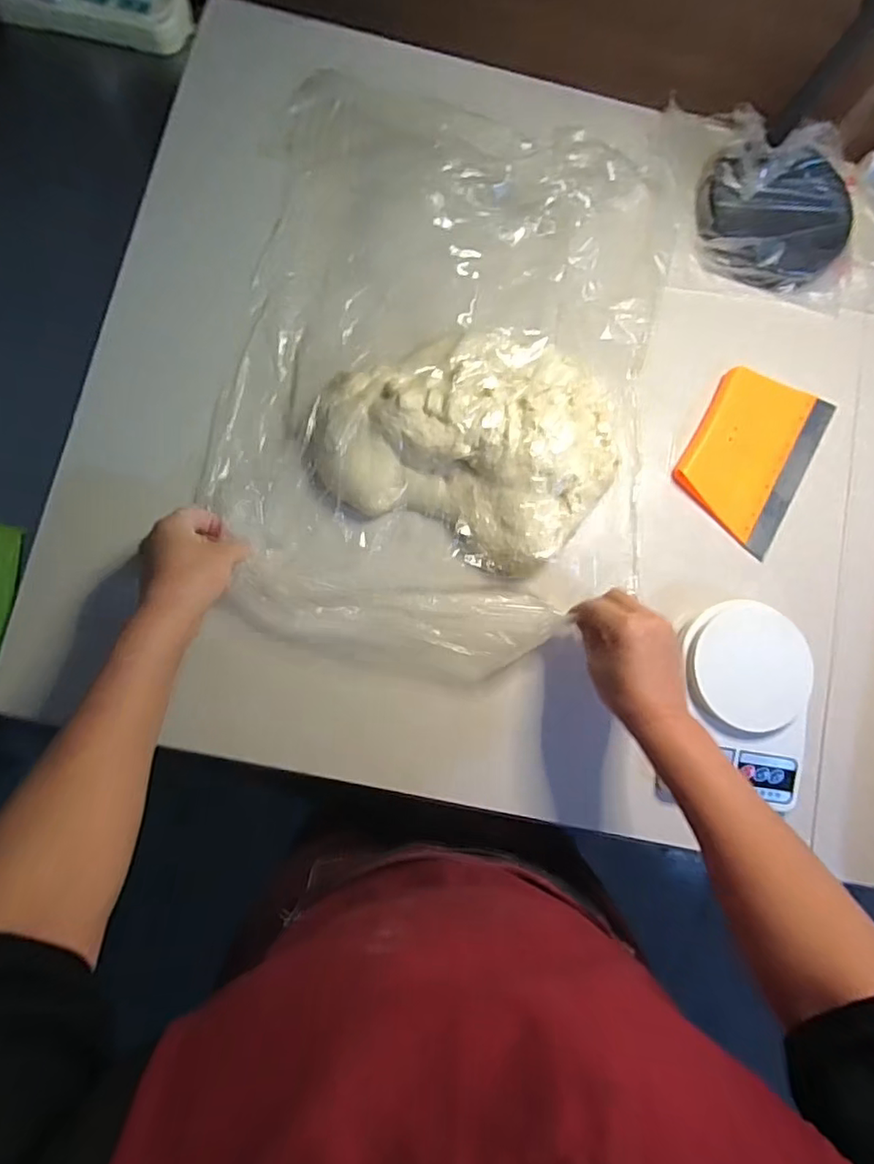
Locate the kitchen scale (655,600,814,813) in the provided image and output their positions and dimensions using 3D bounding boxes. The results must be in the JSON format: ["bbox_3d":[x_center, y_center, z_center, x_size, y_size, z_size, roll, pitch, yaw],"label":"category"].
[{"bbox_3d":[0.298,0.117,0.568,0.146,0.042,0.193,11,82,-5],"label":"kitchen scale"}]

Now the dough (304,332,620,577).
[{"bbox_3d":[0.029,-0.141,0.557,0.273,0.064,0.212,23,81,-3],"label":"dough"}]

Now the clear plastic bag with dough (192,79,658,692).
[{"bbox_3d":[0.016,-0.224,0.571,0.421,0.071,0.594,9,82,-5],"label":"clear plastic bag with dough"}]

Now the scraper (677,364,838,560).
[{"bbox_3d":[0.343,-0.143,0.615,0.129,0.018,0.189,32,81,-1],"label":"scraper"}]

